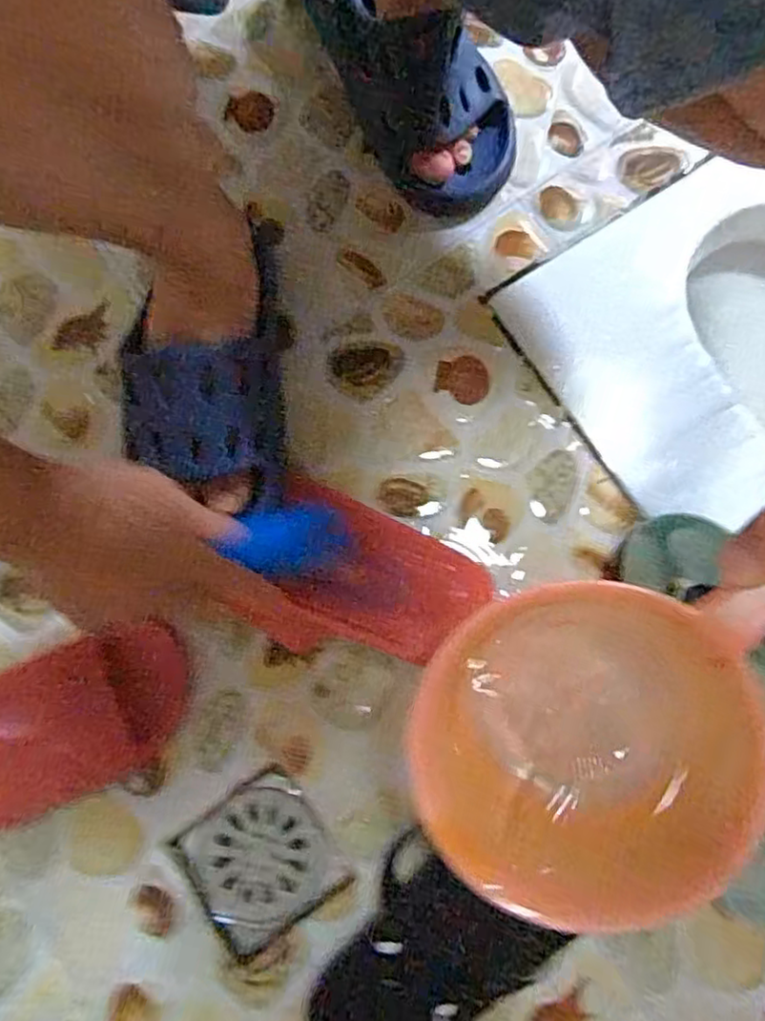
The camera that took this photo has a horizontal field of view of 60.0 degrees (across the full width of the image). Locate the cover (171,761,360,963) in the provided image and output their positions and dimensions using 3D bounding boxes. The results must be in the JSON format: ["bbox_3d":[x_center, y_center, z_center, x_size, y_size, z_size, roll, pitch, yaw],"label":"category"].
[{"bbox_3d":[-0.085,0.242,0.461,0.092,0.012,0.092,-35,81,-6],"label":"cover"}]

